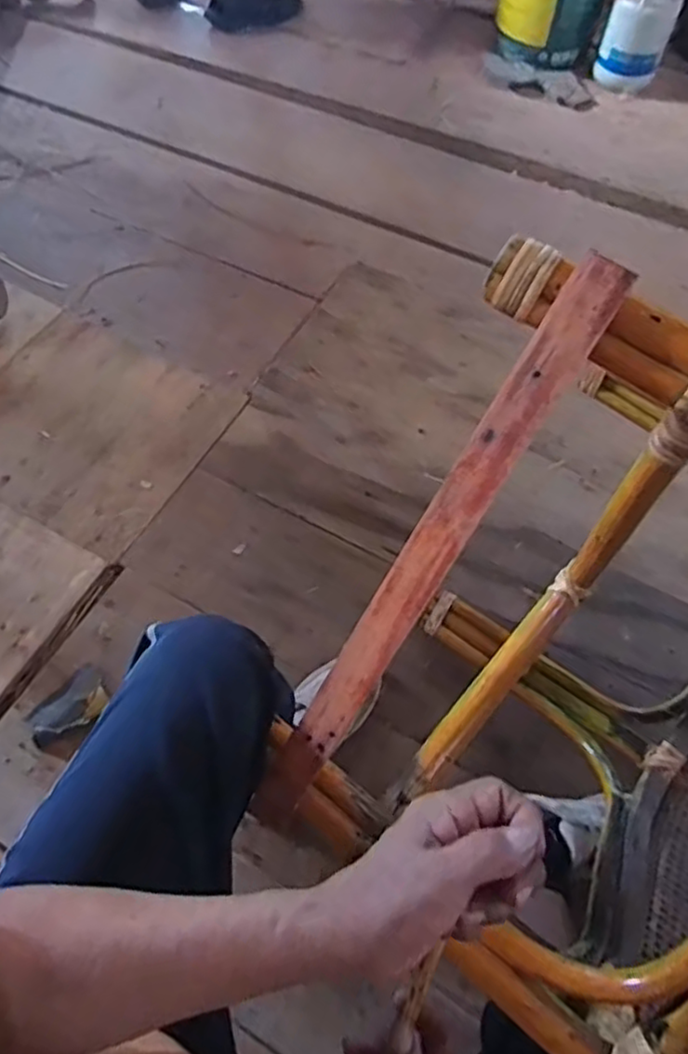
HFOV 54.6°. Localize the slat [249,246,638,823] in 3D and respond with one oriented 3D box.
[{"bbox_3d":[0.046,0.042,0.458,0.033,0.008,0.459,36,112,17],"label":"slat"}]

